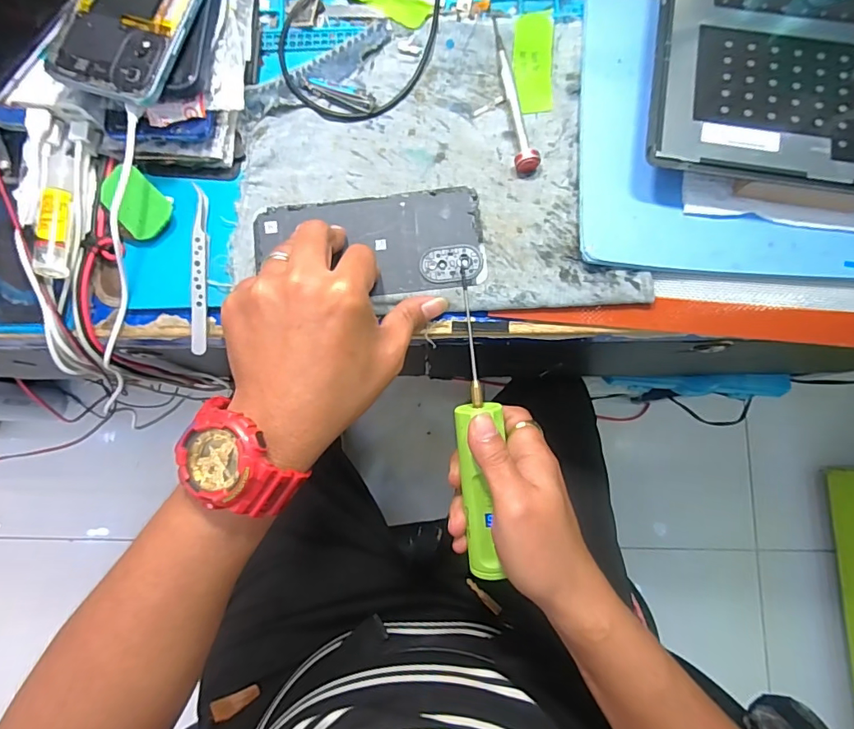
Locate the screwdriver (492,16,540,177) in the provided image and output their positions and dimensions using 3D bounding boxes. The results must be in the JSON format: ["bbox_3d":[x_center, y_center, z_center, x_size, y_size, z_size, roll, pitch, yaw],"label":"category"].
[{"bbox_3d":[0.062,-0.197,0.342,0.015,0.012,0.123,-9,81,-1],"label":"screwdriver"}]

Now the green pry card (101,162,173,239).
[{"bbox_3d":[-0.202,-0.112,0.329,0.035,0.004,0.047,-44,101,-8],"label":"green pry card"}]

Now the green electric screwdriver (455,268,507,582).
[{"bbox_3d":[0.036,0.043,0.327,0.031,0.021,0.209,-3,89,0],"label":"green electric screwdriver"}]

